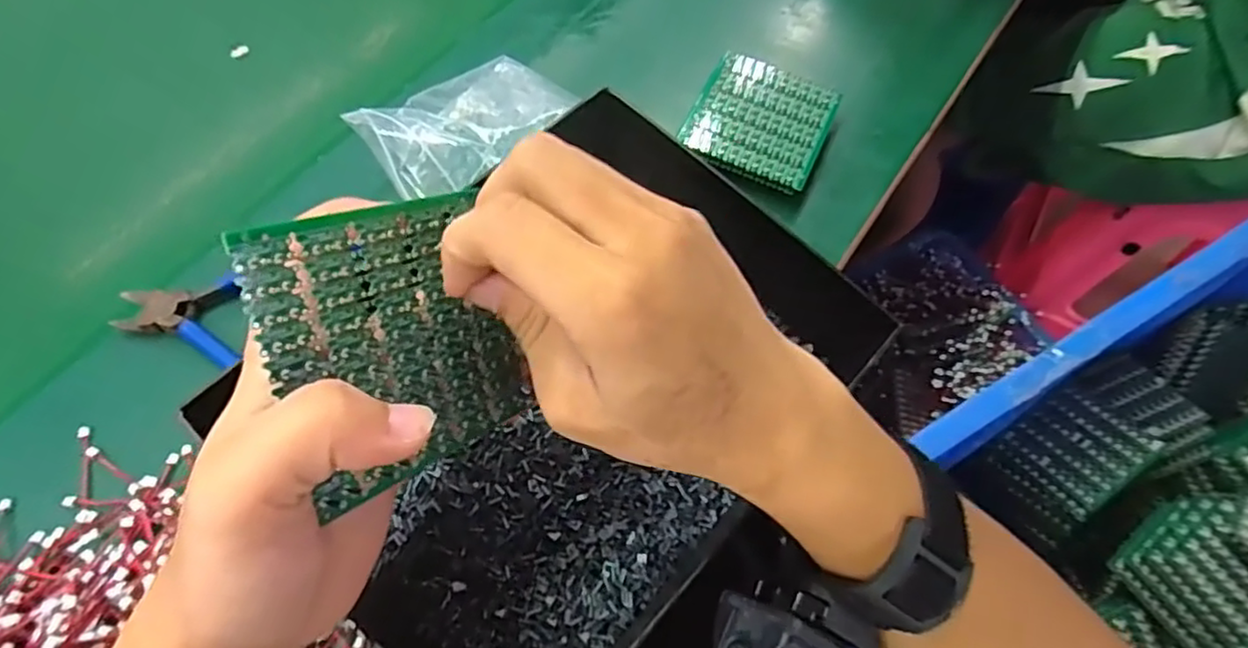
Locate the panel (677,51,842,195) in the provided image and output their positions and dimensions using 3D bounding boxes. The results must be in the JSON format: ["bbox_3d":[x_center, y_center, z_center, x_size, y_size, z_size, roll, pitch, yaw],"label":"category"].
[{"bbox_3d":[0.088,-0.132,0.432,0.083,0.008,0.090,23,65,10],"label":"panel"}]

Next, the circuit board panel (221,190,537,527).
[{"bbox_3d":[-0.067,0.005,0.211,0.004,0.081,0.085,-1,18,35],"label":"circuit board panel"}]

